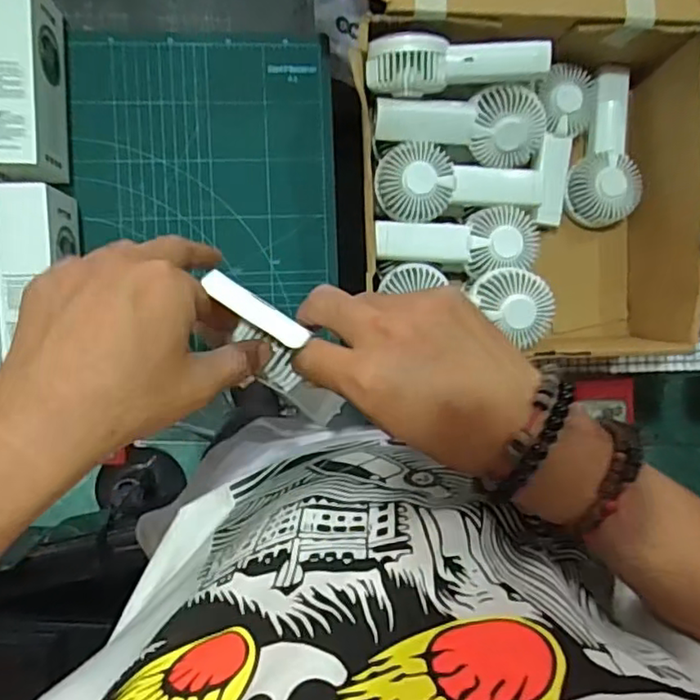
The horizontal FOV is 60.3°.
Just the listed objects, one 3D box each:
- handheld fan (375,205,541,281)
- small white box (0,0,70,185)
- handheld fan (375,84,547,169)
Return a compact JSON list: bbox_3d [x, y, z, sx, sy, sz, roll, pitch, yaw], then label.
[{"bbox_3d":[0.092,-0.087,0.503,0.133,0.026,0.055,-8,94,-7],"label":"handheld fan"},{"bbox_3d":[-0.260,-0.209,0.483,0.043,0.072,0.149,0,93,-7],"label":"small white box"},{"bbox_3d":[0.092,-0.183,0.498,0.142,0.035,0.061,-5,94,-7],"label":"handheld fan"}]

